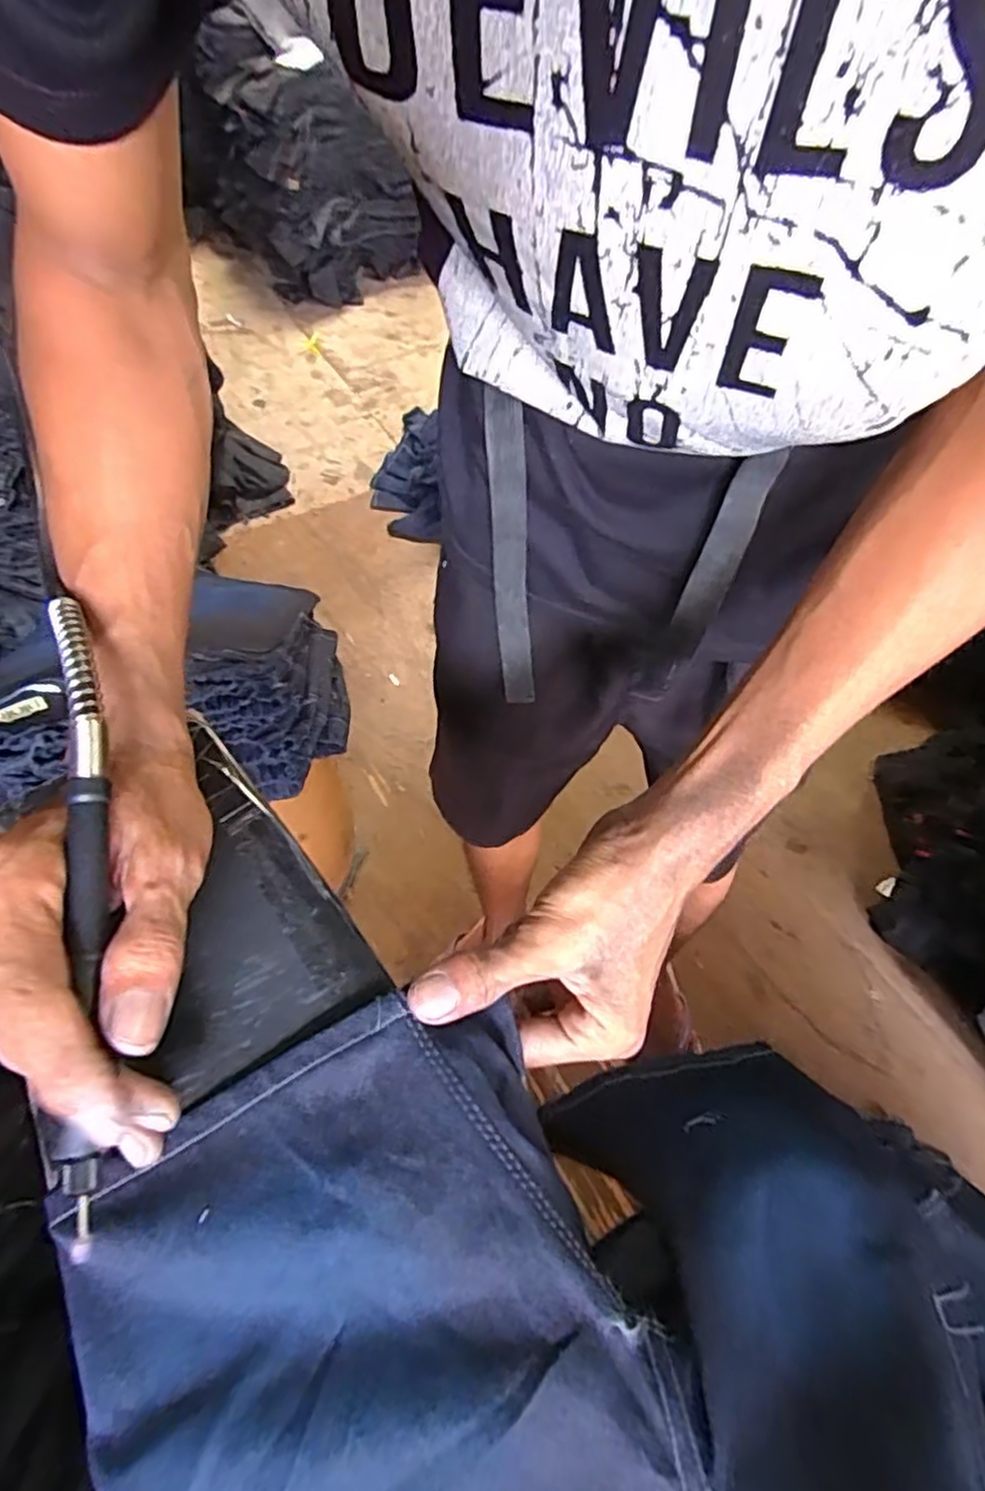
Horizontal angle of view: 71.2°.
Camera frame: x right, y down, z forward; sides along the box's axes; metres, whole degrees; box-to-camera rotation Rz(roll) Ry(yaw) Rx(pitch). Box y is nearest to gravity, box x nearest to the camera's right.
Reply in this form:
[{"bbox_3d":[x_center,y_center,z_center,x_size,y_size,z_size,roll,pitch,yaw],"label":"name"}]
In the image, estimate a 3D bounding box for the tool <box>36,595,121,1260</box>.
[{"bbox_3d":[-0.148,0.042,0.245,0.021,0.022,0.236,-11,70,-10],"label":"tool"}]

